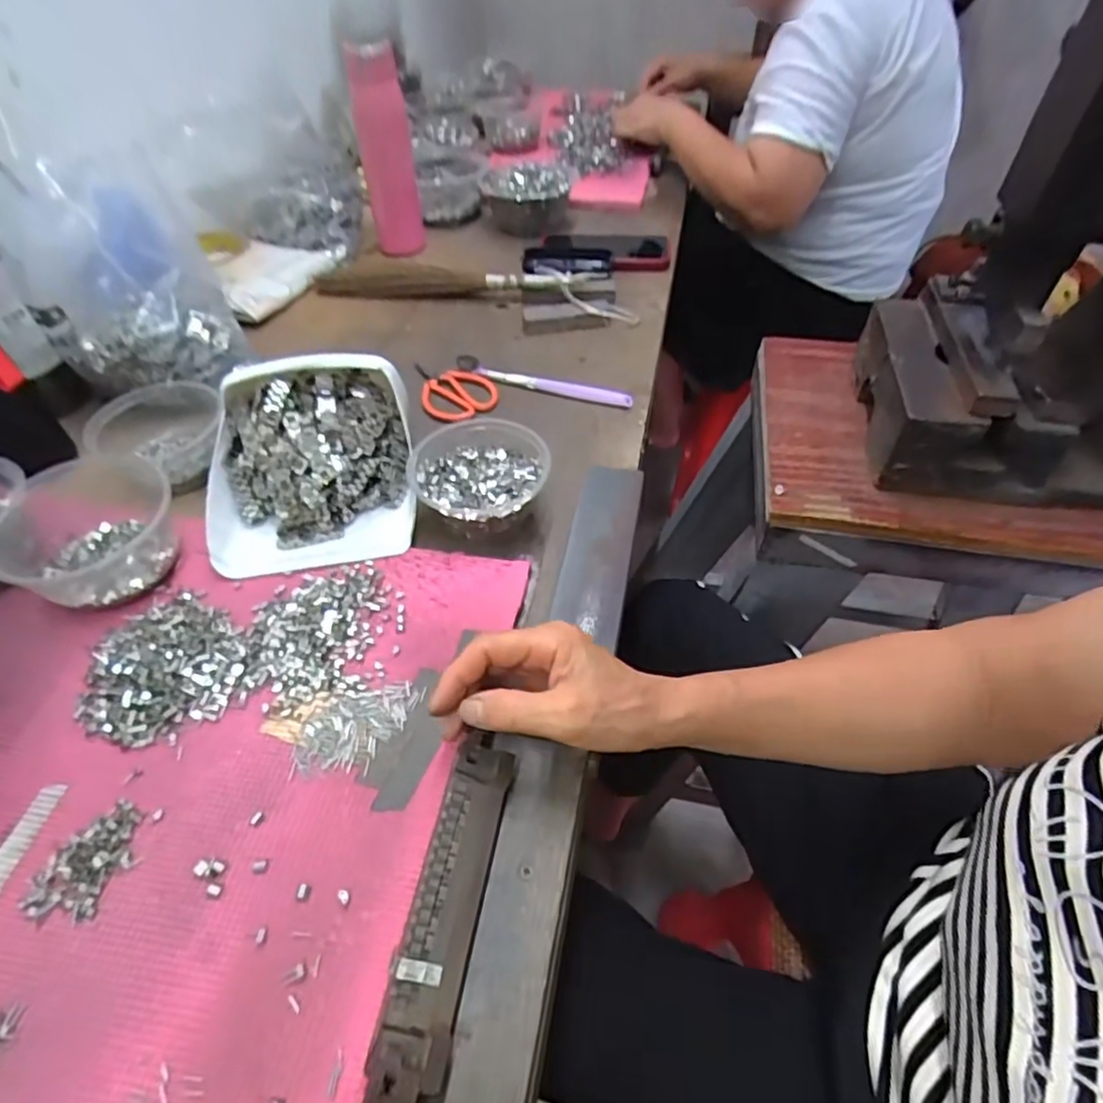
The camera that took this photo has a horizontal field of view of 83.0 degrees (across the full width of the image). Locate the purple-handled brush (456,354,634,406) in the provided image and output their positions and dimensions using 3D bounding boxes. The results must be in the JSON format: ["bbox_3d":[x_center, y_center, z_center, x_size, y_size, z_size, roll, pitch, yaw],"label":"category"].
[{"bbox_3d":[-0.009,-0.166,0.607,0.178,0.012,0.014,13,50,13],"label":"purple-handled brush"}]

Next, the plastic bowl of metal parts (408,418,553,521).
[{"bbox_3d":[-0.055,-0.054,0.482,0.104,0.046,0.096,0,48,2],"label":"plastic bowl of metal parts"}]

